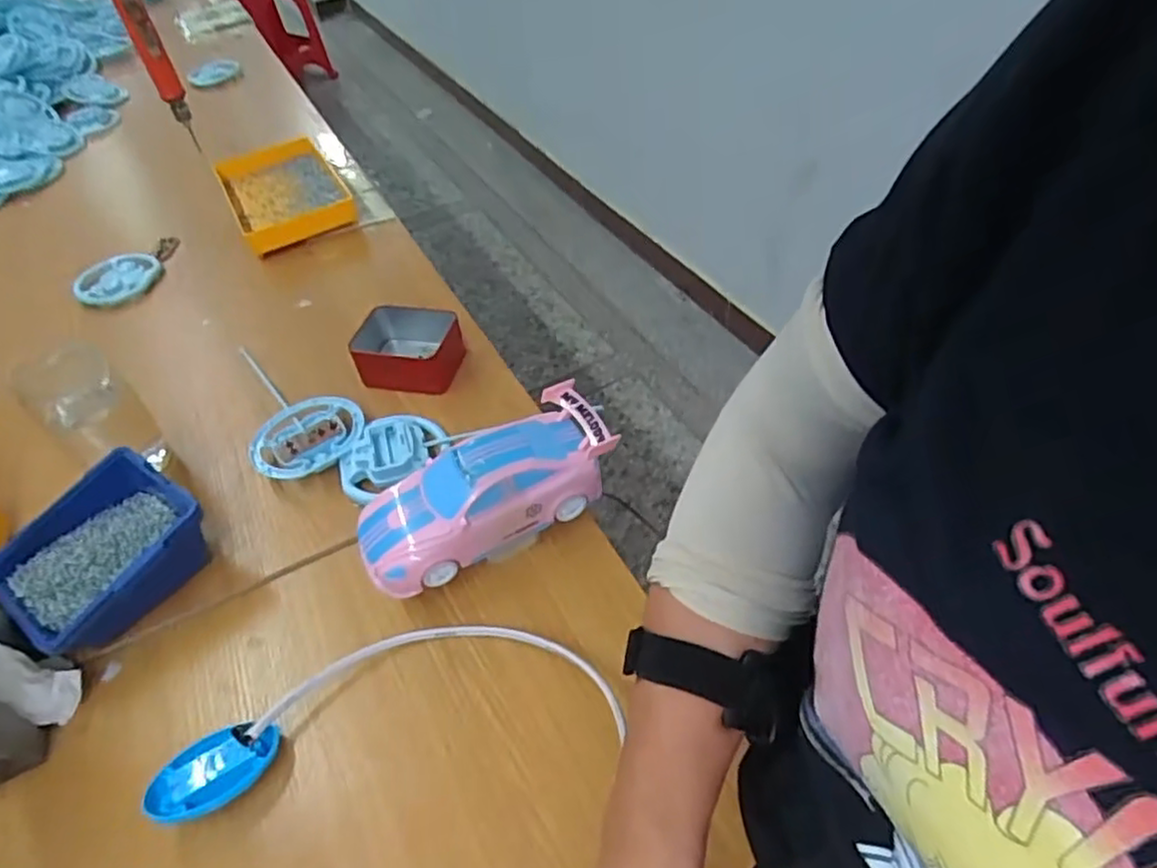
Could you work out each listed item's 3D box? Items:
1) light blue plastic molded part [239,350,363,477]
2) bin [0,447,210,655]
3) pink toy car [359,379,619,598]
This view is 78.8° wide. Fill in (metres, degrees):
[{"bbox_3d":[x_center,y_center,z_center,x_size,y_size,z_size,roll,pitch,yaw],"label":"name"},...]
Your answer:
[{"bbox_3d":[-0.275,-0.033,0.687,0.101,0.028,0.199,-22,49,-15],"label":"light blue plastic molded part"},{"bbox_3d":[-0.373,0.092,0.552,0.119,0.062,0.138,26,57,24],"label":"bin"},{"bbox_3d":[-0.071,0.044,0.545,0.204,0.078,0.081,-31,55,-9],"label":"pink toy car"}]

